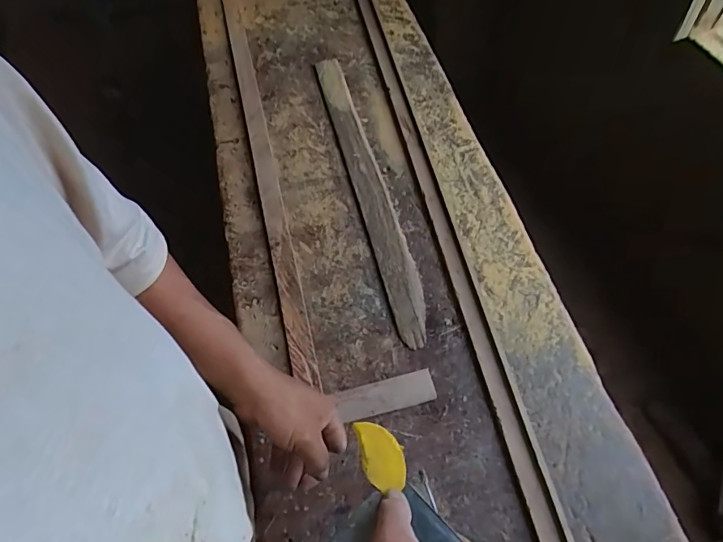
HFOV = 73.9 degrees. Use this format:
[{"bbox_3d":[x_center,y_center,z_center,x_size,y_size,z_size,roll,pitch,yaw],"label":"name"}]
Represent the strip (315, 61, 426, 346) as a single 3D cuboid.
[{"bbox_3d":[0.009,-0.168,0.847,0.056,0.013,0.649,-15,58,-3],"label":"strip"}]

